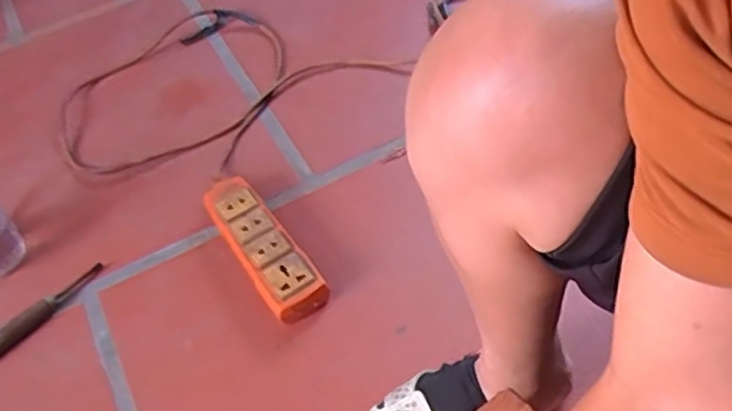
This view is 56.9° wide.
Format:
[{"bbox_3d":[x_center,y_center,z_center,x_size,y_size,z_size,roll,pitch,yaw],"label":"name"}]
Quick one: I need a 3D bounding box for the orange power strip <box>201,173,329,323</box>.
[{"bbox_3d":[-0.117,0.043,0.752,0.059,0.045,0.199,-30,55,-17],"label":"orange power strip"}]

